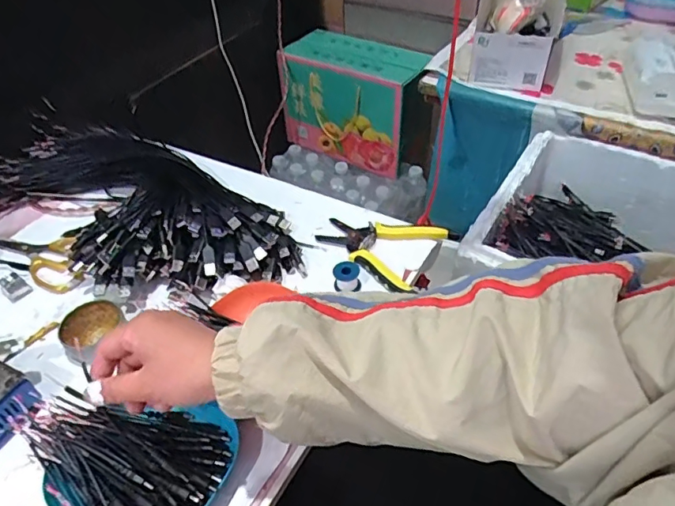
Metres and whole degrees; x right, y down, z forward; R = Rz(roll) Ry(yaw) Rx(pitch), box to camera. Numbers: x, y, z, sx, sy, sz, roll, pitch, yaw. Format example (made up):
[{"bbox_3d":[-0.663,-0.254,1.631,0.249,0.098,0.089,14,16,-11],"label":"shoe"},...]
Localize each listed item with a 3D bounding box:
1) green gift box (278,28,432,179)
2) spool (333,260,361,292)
[{"bbox_3d":[0.047,-0.357,1.218,0.330,0.237,0.156,24,51,24],"label":"green gift box"},{"bbox_3d":[0.011,0.028,0.584,0.030,0.028,0.025,-5,45,-3],"label":"spool"}]

